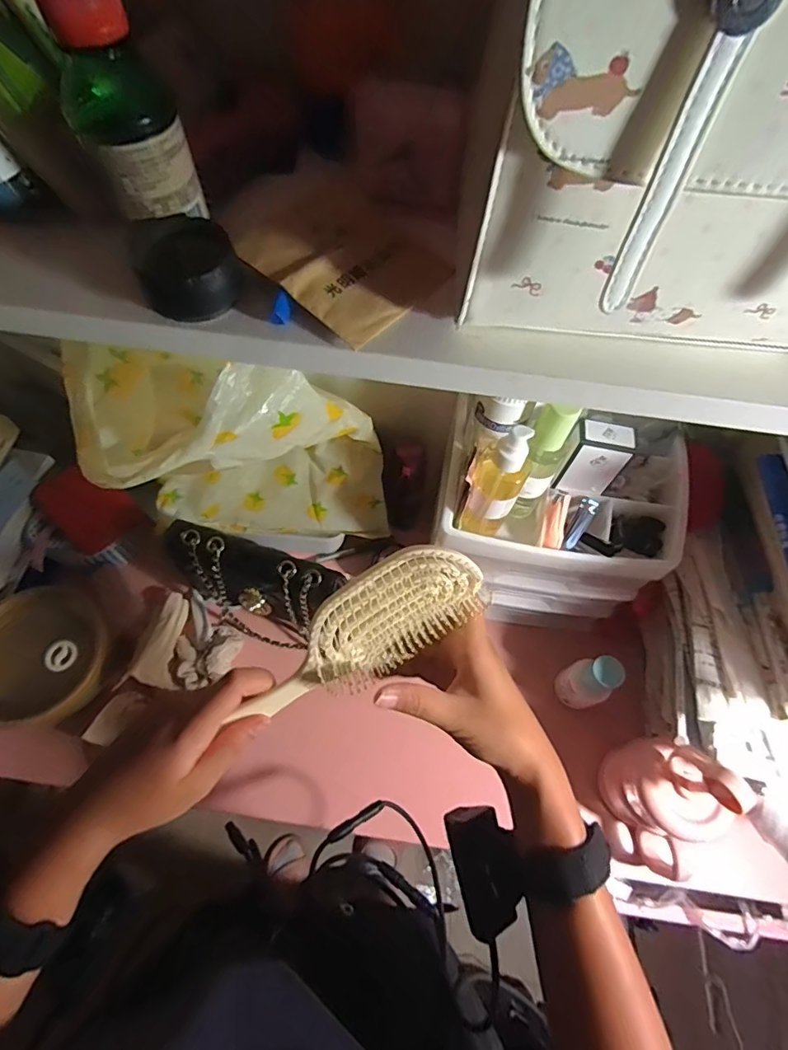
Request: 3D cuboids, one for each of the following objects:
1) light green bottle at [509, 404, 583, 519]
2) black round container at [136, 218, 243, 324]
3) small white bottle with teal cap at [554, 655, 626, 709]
[{"bbox_3d":[0.134,-0.052,0.465,0.035,0.148,0.031,15,64,5],"label":"light green bottle"},{"bbox_3d":[-0.096,-0.120,0.235,0.043,0.025,0.047,1,63,-2],"label":"black round container"},{"bbox_3d":[0.230,0.194,0.608,0.045,0.127,0.051,-15,65,-10],"label":"small white bottle with teal cap"}]

